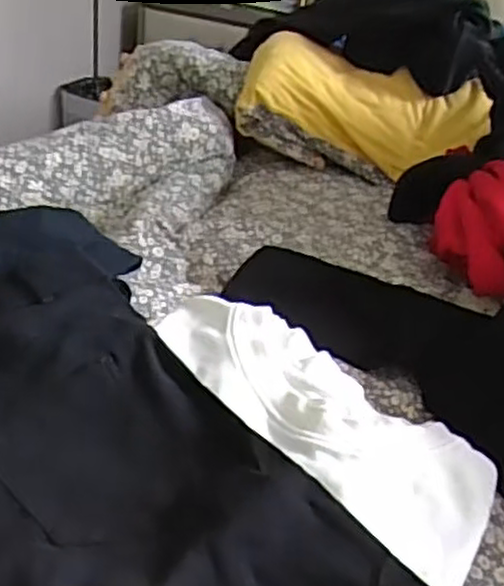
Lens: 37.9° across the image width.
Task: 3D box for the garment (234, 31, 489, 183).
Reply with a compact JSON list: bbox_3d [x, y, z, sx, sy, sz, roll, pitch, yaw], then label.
[{"bbox_3d":[0.156,-0.251,1.008,0.324,0.131,0.194,9,30,3],"label":"garment"}]

